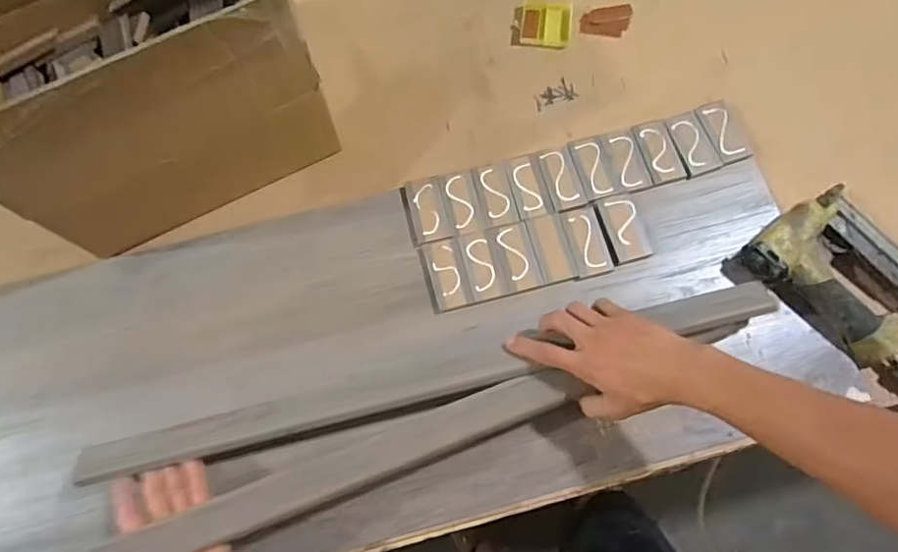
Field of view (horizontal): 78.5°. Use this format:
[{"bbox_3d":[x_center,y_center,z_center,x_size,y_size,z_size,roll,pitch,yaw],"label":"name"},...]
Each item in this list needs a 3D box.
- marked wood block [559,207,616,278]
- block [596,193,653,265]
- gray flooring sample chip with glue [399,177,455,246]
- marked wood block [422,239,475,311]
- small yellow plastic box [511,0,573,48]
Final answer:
[{"bbox_3d":[0.156,-0.040,0.626,0.043,0.005,0.080,-15,72,-4],"label":"marked wood block"},{"bbox_3d":[0.201,-0.055,0.627,0.042,0.008,0.076,-15,72,-4],"label":"block"},{"bbox_3d":[-0.027,-0.077,0.642,0.048,0.007,0.084,-14,72,-4],"label":"gray flooring sample chip with glue"},{"bbox_3d":[-0.001,-0.002,0.618,0.040,0.005,0.078,-14,72,-4],"label":"marked wood block"},{"bbox_3d":[0.123,-0.334,0.726,0.074,0.013,0.065,10,72,4],"label":"small yellow plastic box"}]

